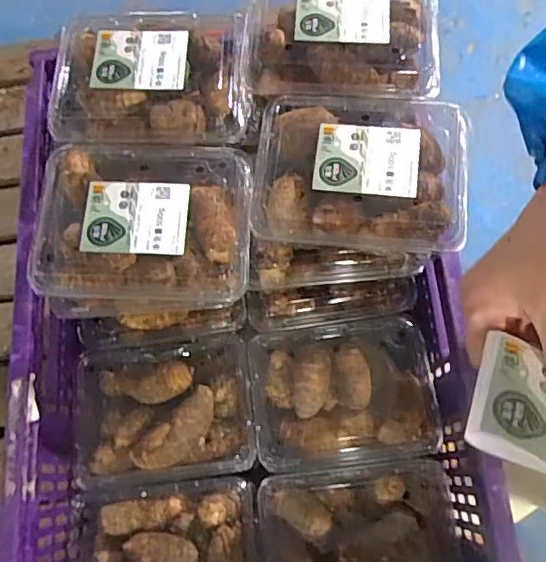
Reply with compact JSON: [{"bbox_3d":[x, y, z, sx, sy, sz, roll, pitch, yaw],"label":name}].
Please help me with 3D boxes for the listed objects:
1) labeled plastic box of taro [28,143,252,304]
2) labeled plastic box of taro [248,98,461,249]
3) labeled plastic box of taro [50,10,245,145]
[{"bbox_3d":[-0.103,-0.045,0.474,0.167,0.073,0.137,-1,70,4],"label":"labeled plastic box of taro"},{"bbox_3d":[0.071,-0.092,0.466,0.172,0.047,0.134,5,70,6],"label":"labeled plastic box of taro"},{"bbox_3d":[-0.108,-0.174,0.494,0.161,0.054,0.115,-3,69,3],"label":"labeled plastic box of taro"}]

